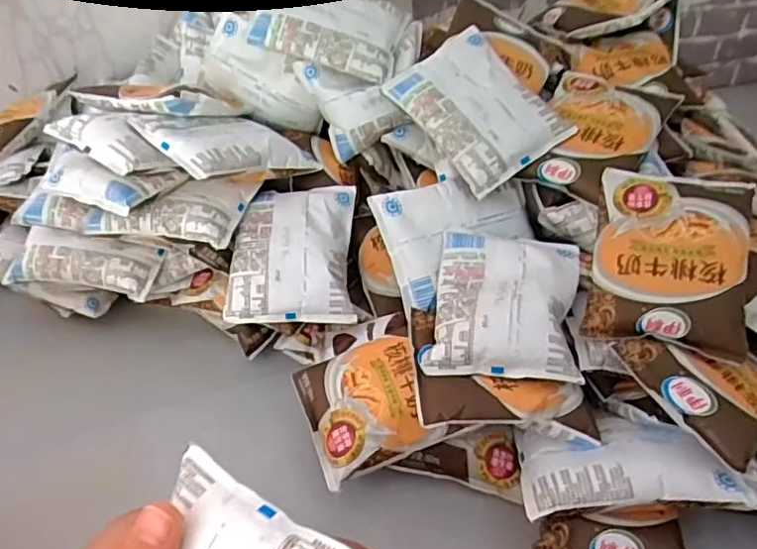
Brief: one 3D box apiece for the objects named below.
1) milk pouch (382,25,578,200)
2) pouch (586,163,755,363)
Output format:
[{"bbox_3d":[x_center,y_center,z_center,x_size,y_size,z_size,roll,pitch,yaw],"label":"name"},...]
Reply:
[{"bbox_3d":[0.077,-0.135,0.491,0.095,0.019,0.128,-34,69,-11],"label":"milk pouch"},{"bbox_3d":[0.198,-0.018,0.417,0.097,0.023,0.135,9,67,22],"label":"pouch"}]

